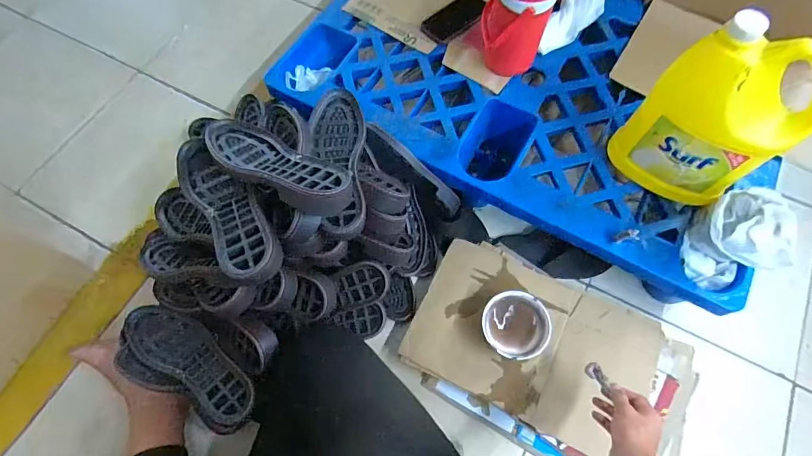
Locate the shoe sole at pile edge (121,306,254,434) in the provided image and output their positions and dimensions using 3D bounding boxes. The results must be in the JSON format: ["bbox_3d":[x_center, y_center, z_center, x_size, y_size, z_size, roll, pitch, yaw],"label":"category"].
[{"bbox_3d":[-0.337,0.207,0.647,0.254,0.023,0.090,33,71,13],"label":"shoe sole at pile edge"}]

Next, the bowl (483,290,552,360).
[{"bbox_3d":[0.190,0.175,0.738,0.108,0.074,0.110,0,67,0],"label":"bowl"}]

